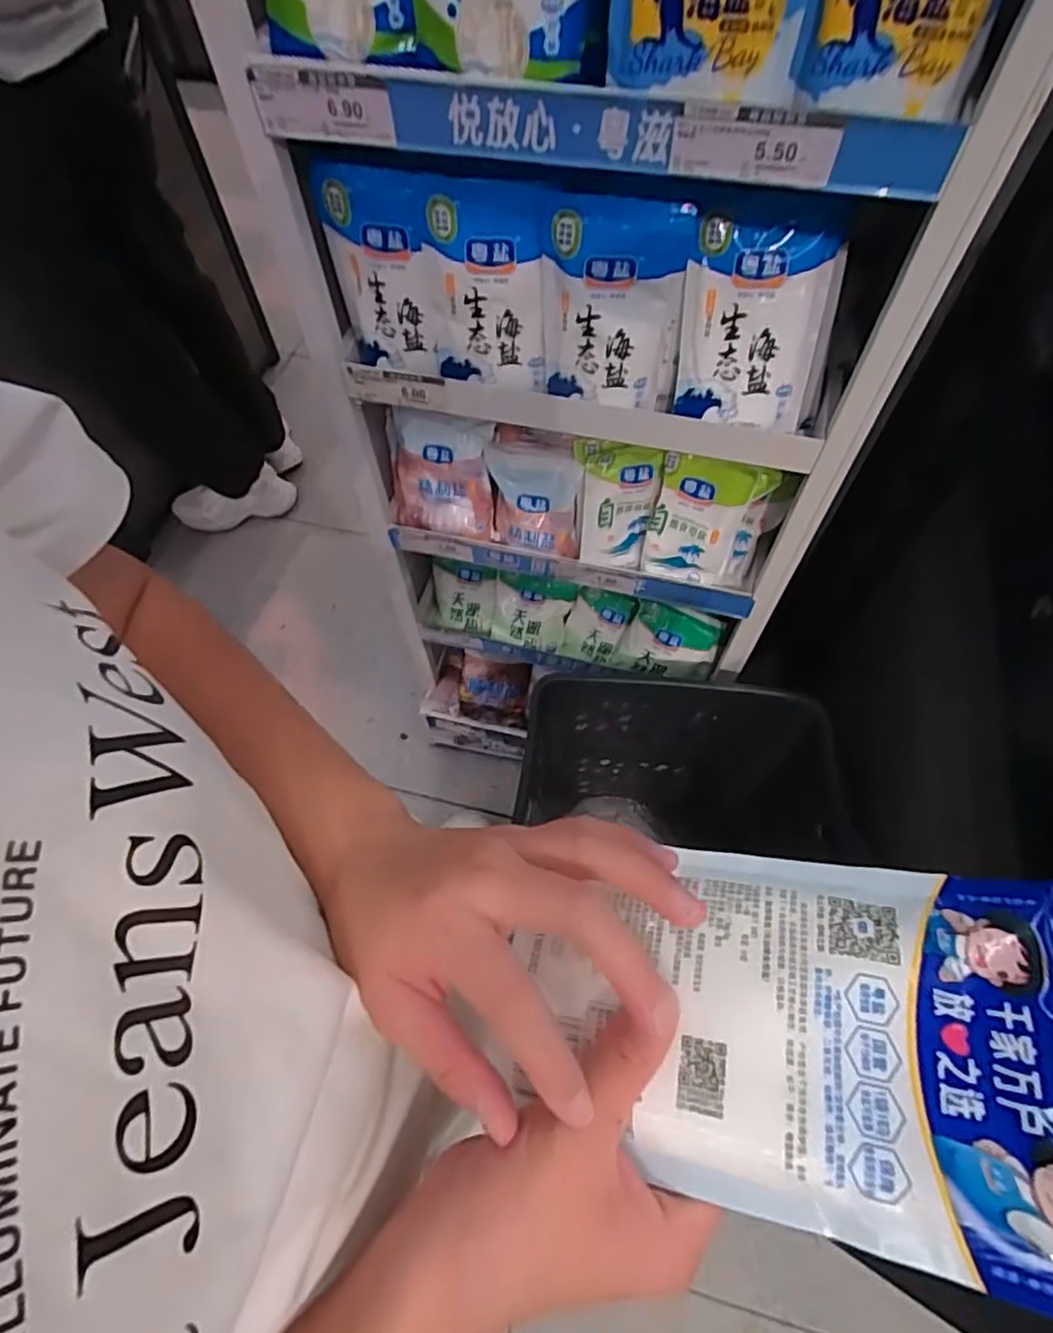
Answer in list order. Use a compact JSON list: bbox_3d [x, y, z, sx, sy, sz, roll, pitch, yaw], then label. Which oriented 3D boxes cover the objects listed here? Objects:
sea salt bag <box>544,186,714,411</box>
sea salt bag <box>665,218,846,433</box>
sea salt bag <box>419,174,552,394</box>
[{"bbox_3d":[0.075,-0.300,0.578,0.124,0.158,0.042,4,62,3],"label":"sea salt bag"},{"bbox_3d":[0.196,-0.292,0.583,0.127,0.153,0.027,9,33,2],"label":"sea salt bag"},{"bbox_3d":[-0.036,-0.329,0.589,0.108,0.167,0.032,16,63,9],"label":"sea salt bag"}]

